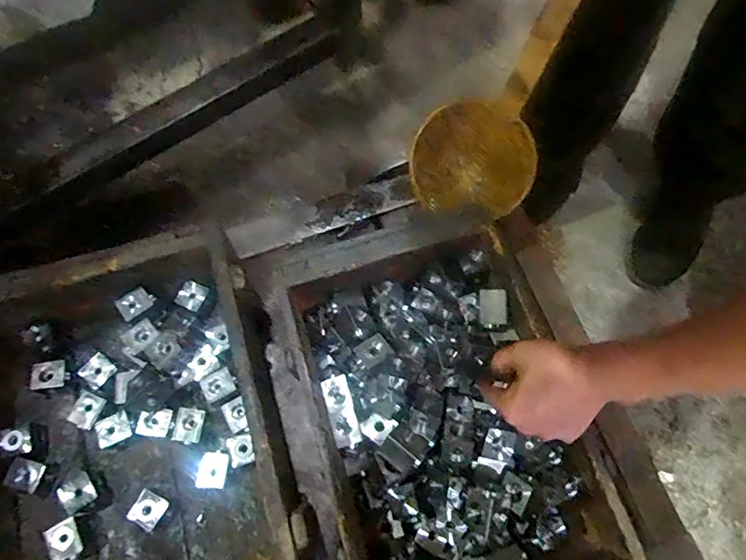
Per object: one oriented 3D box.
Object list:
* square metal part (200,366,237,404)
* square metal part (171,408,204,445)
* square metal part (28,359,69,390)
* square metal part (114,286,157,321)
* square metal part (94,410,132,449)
[{"bbox_3d":[-0.173,0.117,0.550,0.036,0.004,0.029,-29,87,-7],"label":"square metal part"},{"bbox_3d":[-0.201,0.158,0.537,0.029,0.004,0.035,12,78,-5],"label":"square metal part"},{"bbox_3d":[-0.359,0.105,0.547,0.036,0.013,0.028,-11,69,-4],"label":"square metal part"},{"bbox_3d":[-0.266,0.025,0.550,0.037,0.010,0.028,-37,115,-9],"label":"square metal part"},{"bbox_3d":[-0.278,0.160,0.528,0.034,0.011,0.028,-26,71,-10],"label":"square metal part"}]

